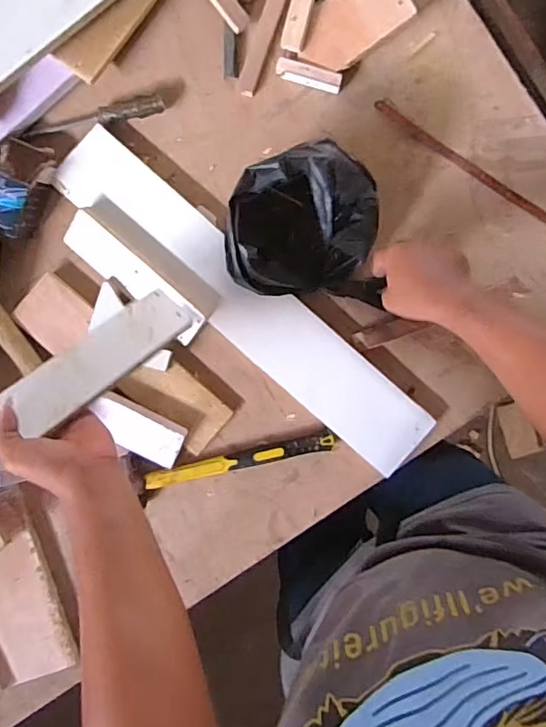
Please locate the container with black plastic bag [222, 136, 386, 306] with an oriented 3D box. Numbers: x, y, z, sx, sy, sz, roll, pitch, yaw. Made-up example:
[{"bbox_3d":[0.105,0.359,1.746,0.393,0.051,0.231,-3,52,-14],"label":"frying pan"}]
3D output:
[{"bbox_3d":[0.043,-0.166,0.645,0.186,0.128,0.153,2,88,-2],"label":"container with black plastic bag"}]

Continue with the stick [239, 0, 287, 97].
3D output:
[{"bbox_3d":[-0.002,-0.456,0.706,0.026,0.015,0.201,20,92,0],"label":"stick"}]

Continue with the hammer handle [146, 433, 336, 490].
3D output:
[{"bbox_3d":[-0.044,0.132,0.712,0.253,0.023,0.024,-13,92,1],"label":"hammer handle"}]

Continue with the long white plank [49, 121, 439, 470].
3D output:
[{"bbox_3d":[-0.038,-0.081,0.699,0.588,0.019,0.100,41,92,-1],"label":"long white plank"}]

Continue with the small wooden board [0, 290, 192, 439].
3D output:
[{"bbox_3d":[-0.183,-0.007,0.566,0.202,0.015,0.061,-40,90,-26],"label":"small wooden board"}]

